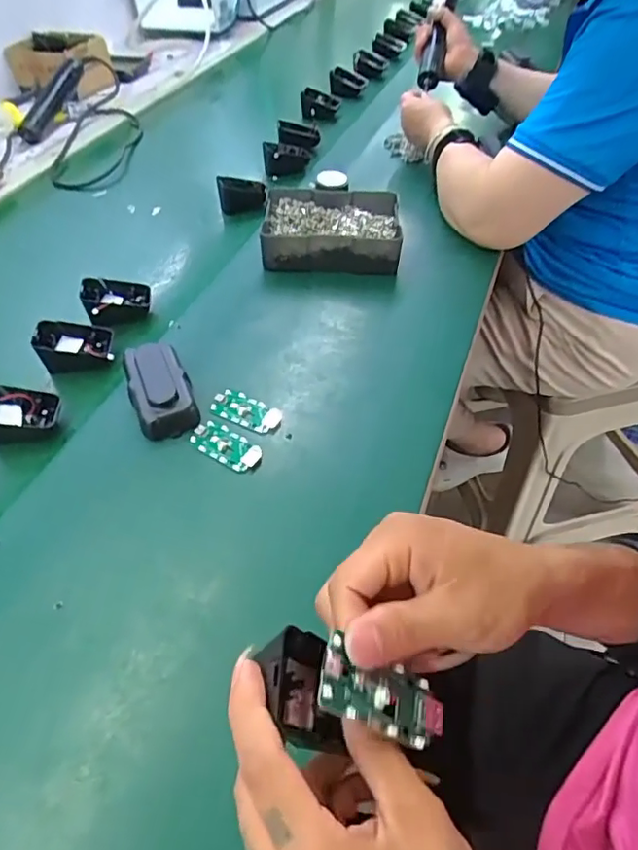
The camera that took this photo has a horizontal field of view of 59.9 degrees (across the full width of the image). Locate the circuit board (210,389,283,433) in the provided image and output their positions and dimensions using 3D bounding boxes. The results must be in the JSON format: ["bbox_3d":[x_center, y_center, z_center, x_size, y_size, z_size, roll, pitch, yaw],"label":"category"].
[{"bbox_3d":[-0.064,-0.012,0.490,0.063,0.008,0.032,20,52,21],"label":"circuit board"}]

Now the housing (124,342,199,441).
[{"bbox_3d":[-0.141,-0.034,0.489,0.049,0.026,0.106,-18,49,-13],"label":"housing"}]

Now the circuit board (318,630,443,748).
[{"bbox_3d":[0.028,0.115,0.237,0.062,0.006,0.029,31,45,-21],"label":"circuit board"}]

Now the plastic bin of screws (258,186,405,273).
[{"bbox_3d":[0.016,-0.228,0.654,0.156,0.047,0.120,1,48,4],"label":"plastic bin of screws"}]

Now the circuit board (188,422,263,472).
[{"bbox_3d":[-0.077,0.017,0.462,0.063,0.006,0.030,27,54,25],"label":"circuit board"}]

